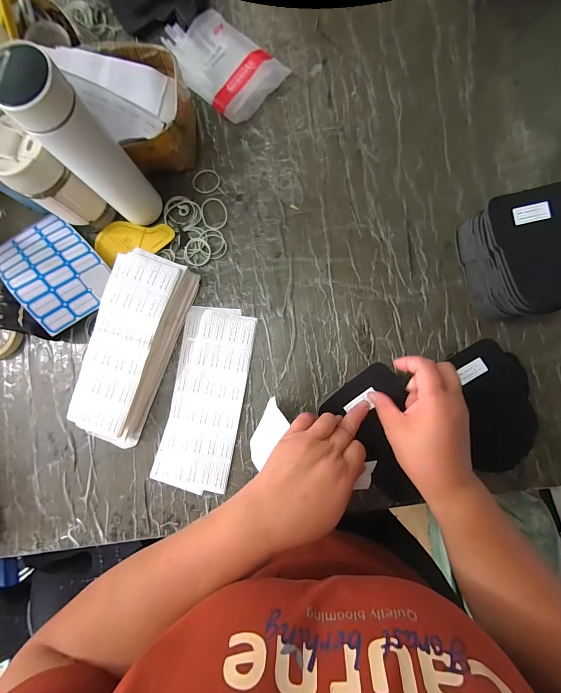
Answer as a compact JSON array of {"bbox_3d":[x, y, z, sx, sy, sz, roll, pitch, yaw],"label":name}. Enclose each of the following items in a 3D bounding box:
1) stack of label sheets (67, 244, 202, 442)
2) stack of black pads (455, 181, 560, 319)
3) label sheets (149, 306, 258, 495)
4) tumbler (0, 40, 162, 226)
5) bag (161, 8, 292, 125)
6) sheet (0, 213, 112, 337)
[{"bbox_3d":[-0.225,-0.001,0.453,0.111,0.044,0.272,20,89,4],"label":"stack of label sheets"},{"bbox_3d":[0.314,-0.115,0.410,0.097,0.086,0.149,-13,87,3],"label":"stack of black pads"},{"bbox_3d":[-0.112,0.078,0.464,0.111,0.009,0.269,12,86,4],"label":"label sheets"},{"bbox_3d":[-0.221,-0.229,0.374,0.064,0.220,0.059,13,88,4],"label":"tumbler"},{"bbox_3d":[-0.100,-0.452,0.486,0.196,0.025,0.111,43,90,4],"label":"bag"},{"bbox_3d":[-0.343,-0.122,0.457,0.116,0.034,0.178,-41,81,-17],"label":"sheet"}]

